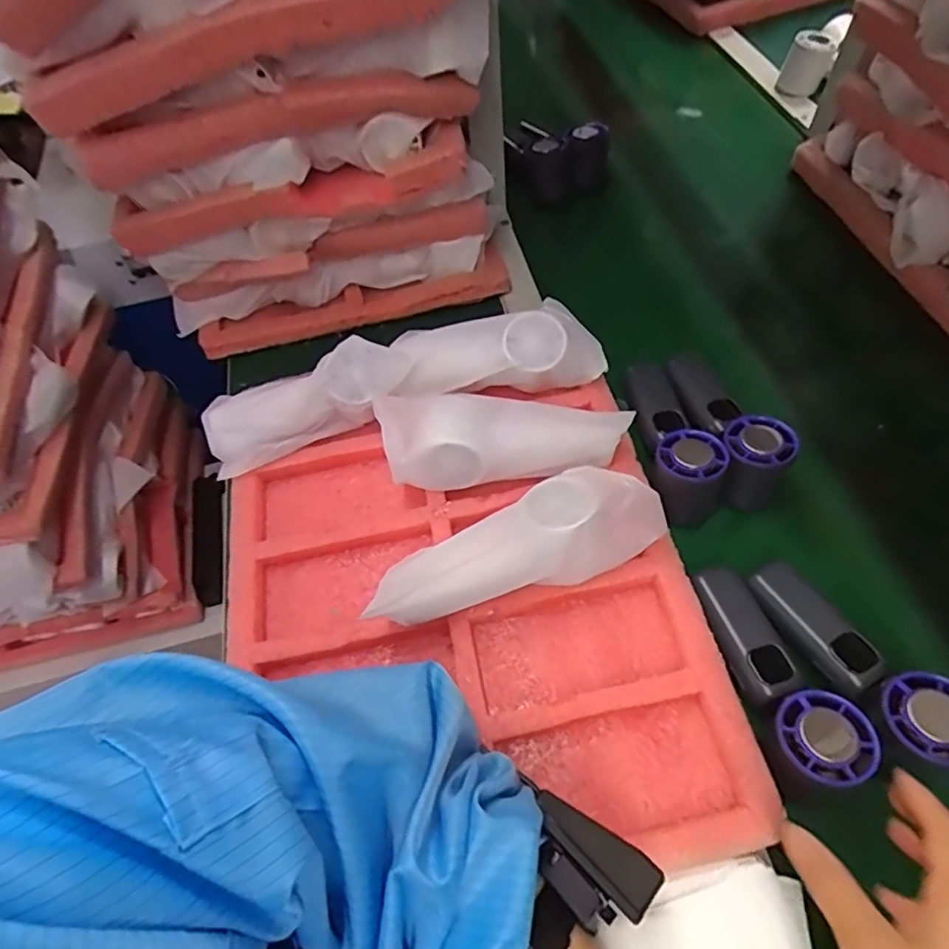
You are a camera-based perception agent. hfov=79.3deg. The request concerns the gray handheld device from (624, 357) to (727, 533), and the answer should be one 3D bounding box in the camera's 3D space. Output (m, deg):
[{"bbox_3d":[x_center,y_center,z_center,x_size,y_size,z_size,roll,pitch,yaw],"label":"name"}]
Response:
[{"bbox_3d":[0.162,-0.038,0.479,0.051,0.044,0.157,-8,58,1],"label":"gray handheld device"}]

